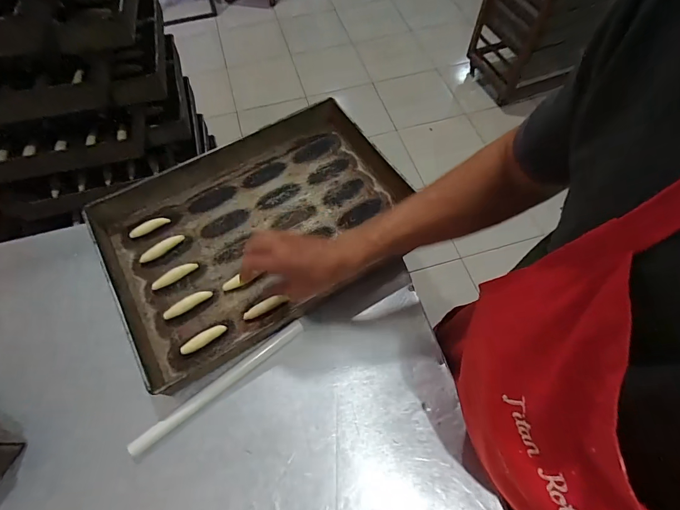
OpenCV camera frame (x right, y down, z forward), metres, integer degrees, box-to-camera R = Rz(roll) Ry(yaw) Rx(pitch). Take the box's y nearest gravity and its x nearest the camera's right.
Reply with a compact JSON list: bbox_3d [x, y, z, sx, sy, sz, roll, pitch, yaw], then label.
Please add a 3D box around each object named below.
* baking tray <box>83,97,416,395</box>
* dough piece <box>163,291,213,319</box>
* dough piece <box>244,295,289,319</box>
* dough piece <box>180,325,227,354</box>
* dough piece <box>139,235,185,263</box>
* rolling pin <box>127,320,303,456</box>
[{"bbox_3d":[-0.139,-0.060,0.646,0.531,0.048,0.363,-30,66,-14],"label":"baking tray"},{"bbox_3d":[-0.247,0.080,0.596,0.078,0.015,0.021,-28,65,-13],"label":"dough piece"},{"bbox_3d":[-0.122,0.083,0.588,0.070,0.011,0.021,-21,64,-10],"label":"dough piece"},{"bbox_3d":[-0.211,0.130,0.568,0.072,0.014,0.018,-32,66,-15],"label":"dough piece"},{"bbox_3d":[-0.312,-0.012,0.642,0.080,0.014,0.019,-33,66,-15],"label":"dough piece"},{"bbox_3d":[-0.171,0.188,0.535,0.281,0.016,0.019,-35,67,-16],"label":"rolling pin"}]

